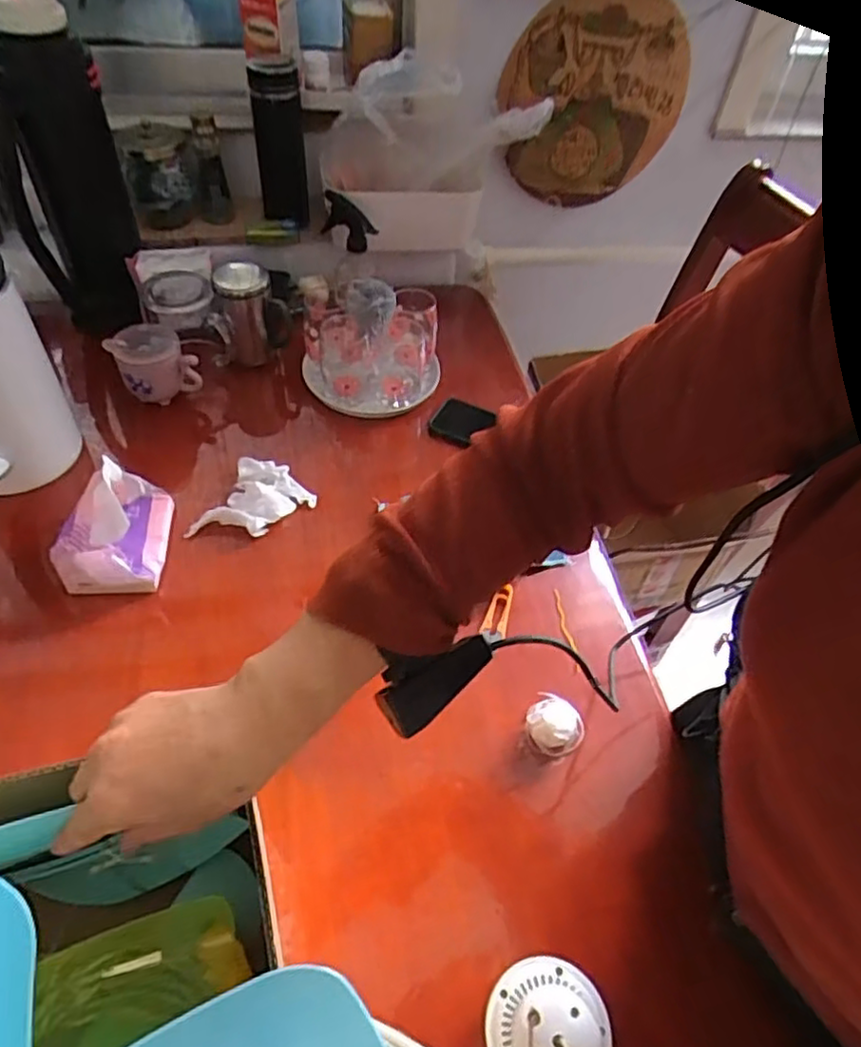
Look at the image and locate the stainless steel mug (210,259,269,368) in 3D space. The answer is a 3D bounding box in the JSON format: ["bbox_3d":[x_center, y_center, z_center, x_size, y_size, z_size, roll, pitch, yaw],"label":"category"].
[{"bbox_3d":[-0.263,-0.298,0.940,0.075,0.113,0.092,-13,52,-15],"label":"stainless steel mug"}]

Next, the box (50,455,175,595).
[{"bbox_3d":[-0.331,-0.001,0.704,0.090,0.111,0.127,-2,50,-7],"label":"box"}]

